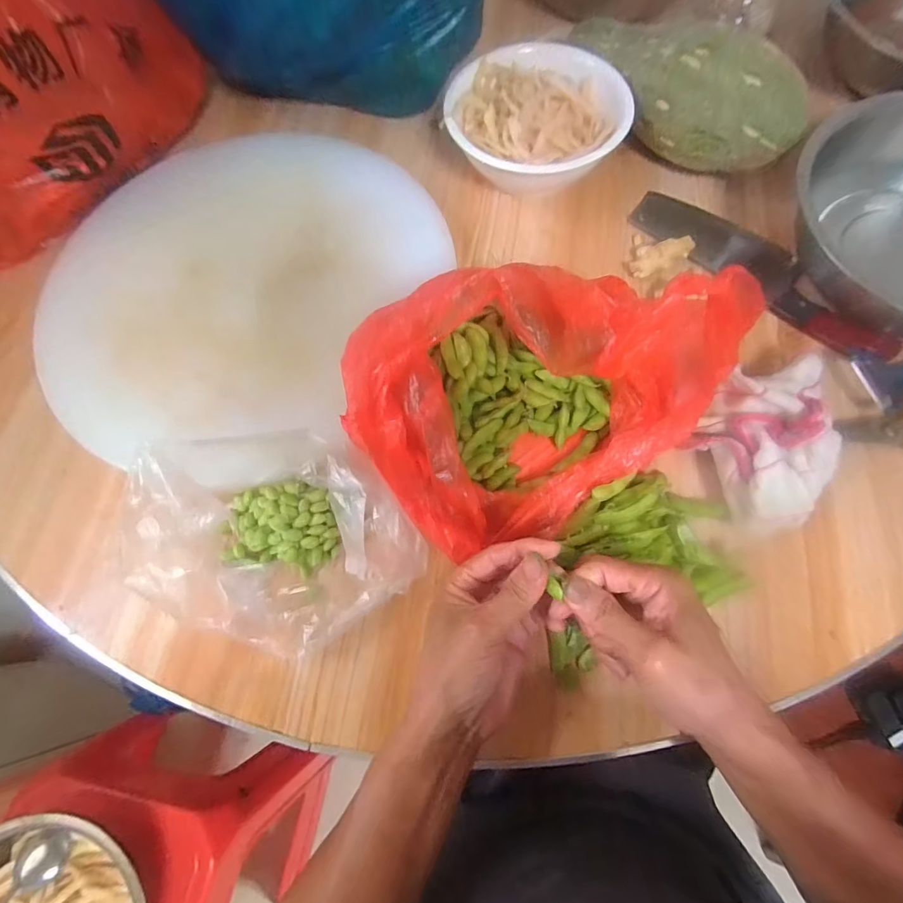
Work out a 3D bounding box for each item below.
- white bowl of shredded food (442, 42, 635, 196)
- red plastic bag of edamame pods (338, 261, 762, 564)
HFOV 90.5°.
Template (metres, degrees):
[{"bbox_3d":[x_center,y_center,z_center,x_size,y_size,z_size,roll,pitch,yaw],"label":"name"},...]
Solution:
[{"bbox_3d":[0.092,-0.364,0.497,0.189,0.080,0.159,3,72,4],"label":"white bowl of shredded food"},{"bbox_3d":[0.048,-0.046,0.332,0.223,0.184,0.188,-34,73,-9],"label":"red plastic bag of edamame pods"}]

